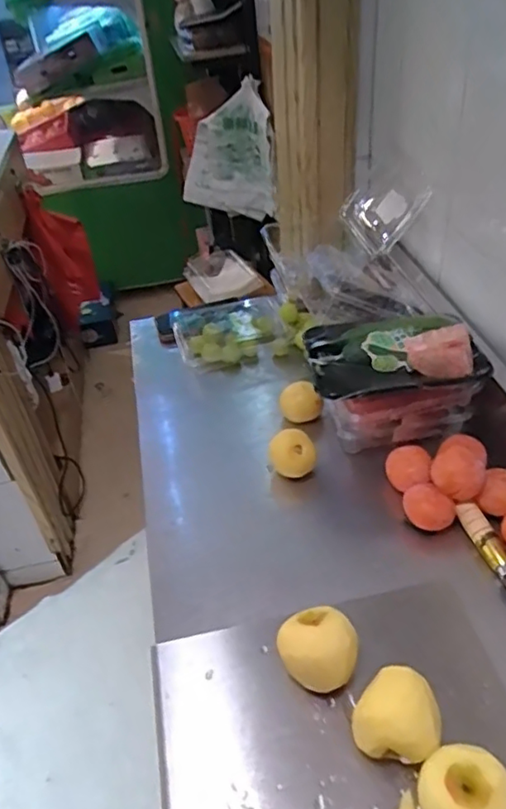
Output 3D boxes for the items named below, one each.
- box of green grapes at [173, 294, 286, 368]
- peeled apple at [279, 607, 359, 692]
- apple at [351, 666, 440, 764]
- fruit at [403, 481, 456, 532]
[{"bbox_3d":[-0.034,-0.110,0.947,0.176,0.054,0.129,-19,42,-14],"label":"box of green grapes"},{"bbox_3d":[0.057,0.217,0.526,0.063,0.063,0.057,10,43,18],"label":"peeled apple"},{"bbox_3d":[0.114,0.250,0.481,0.063,0.065,0.063,-4,41,3],"label":"apple"},{"bbox_3d":[0.188,0.113,0.652,0.047,0.049,0.046,-4,41,3],"label":"fruit"}]

